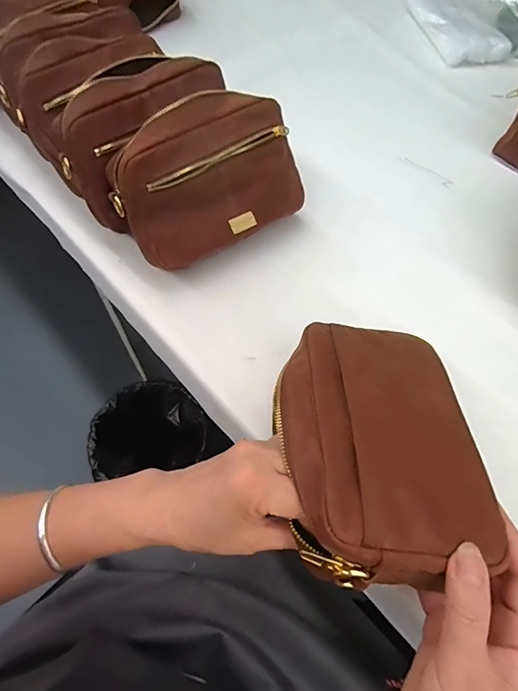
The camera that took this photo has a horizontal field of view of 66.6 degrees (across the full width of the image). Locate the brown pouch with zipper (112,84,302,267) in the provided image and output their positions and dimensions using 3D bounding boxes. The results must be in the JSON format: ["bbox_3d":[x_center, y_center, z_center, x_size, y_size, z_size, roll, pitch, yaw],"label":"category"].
[{"bbox_3d":[-0.050,-0.168,0.395,0.189,0.141,0.059,-28,34,-16],"label":"brown pouch with zipper"}]

